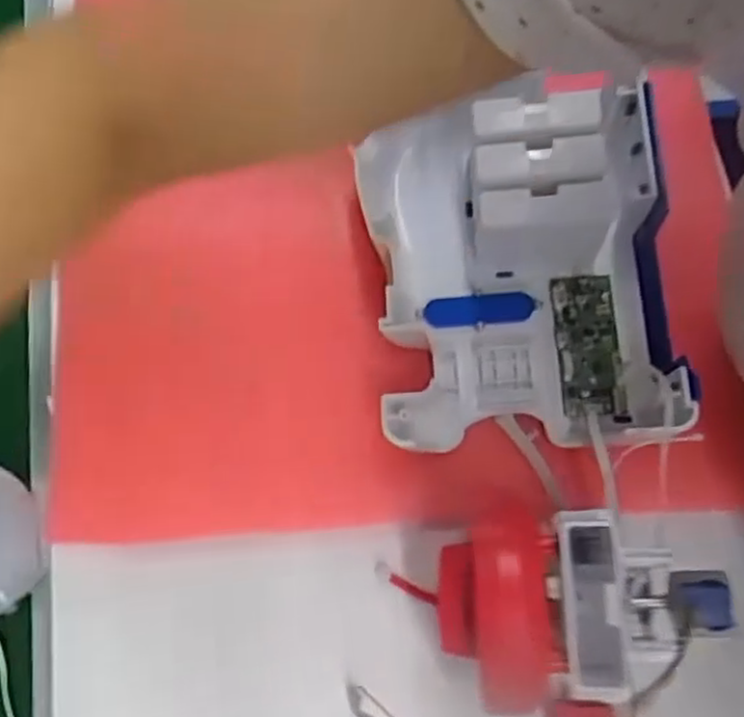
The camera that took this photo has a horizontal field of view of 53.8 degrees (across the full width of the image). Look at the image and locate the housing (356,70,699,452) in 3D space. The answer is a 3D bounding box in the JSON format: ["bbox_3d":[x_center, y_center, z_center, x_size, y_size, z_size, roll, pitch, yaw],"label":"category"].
[{"bbox_3d":[0.071,-0.040,0.351,0.143,0.079,0.165,-5,74,-3],"label":"housing"}]

